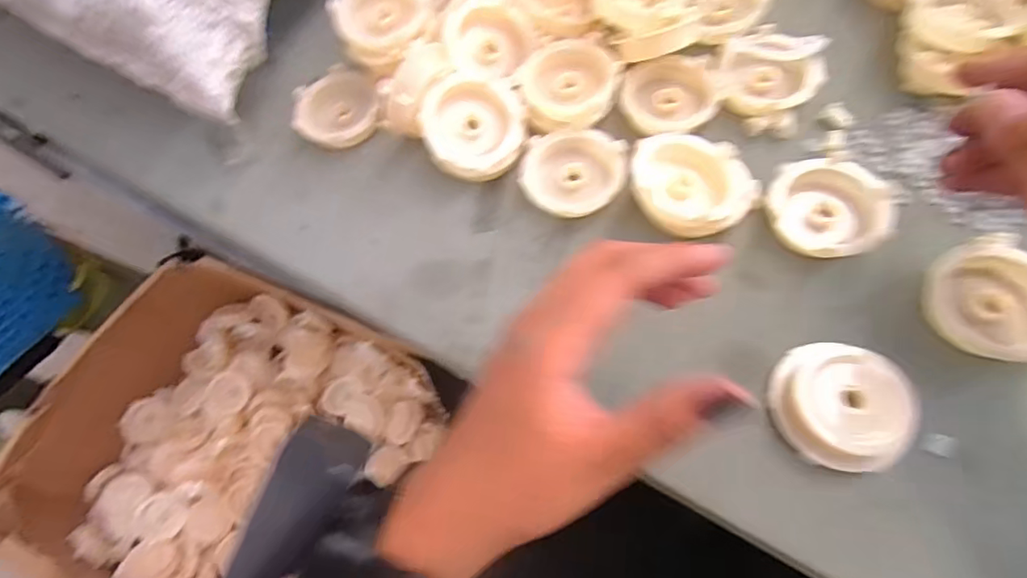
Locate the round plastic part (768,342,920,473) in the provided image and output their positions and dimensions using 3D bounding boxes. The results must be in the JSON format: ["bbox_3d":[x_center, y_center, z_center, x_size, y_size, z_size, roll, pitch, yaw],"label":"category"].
[{"bbox_3d":[0.149,0.053,0.238,0.050,0.027,0.058,-26,65,-9],"label":"round plastic part"}]

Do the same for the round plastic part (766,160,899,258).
[{"bbox_3d":[0.169,-0.043,0.281,0.061,0.016,0.061,-2,64,3],"label":"round plastic part"}]

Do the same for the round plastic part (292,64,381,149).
[{"bbox_3d":[-0.118,-0.121,0.353,0.055,0.021,0.059,-2,64,3],"label":"round plastic part"}]

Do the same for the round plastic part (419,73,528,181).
[{"bbox_3d":[-0.024,-0.097,0.314,0.060,0.013,0.060,0,88,-5],"label":"round plastic part"}]

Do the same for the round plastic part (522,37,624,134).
[{"bbox_3d":[0.033,-0.124,0.320,0.058,0.011,0.058,-1,85,12],"label":"round plastic part"}]

